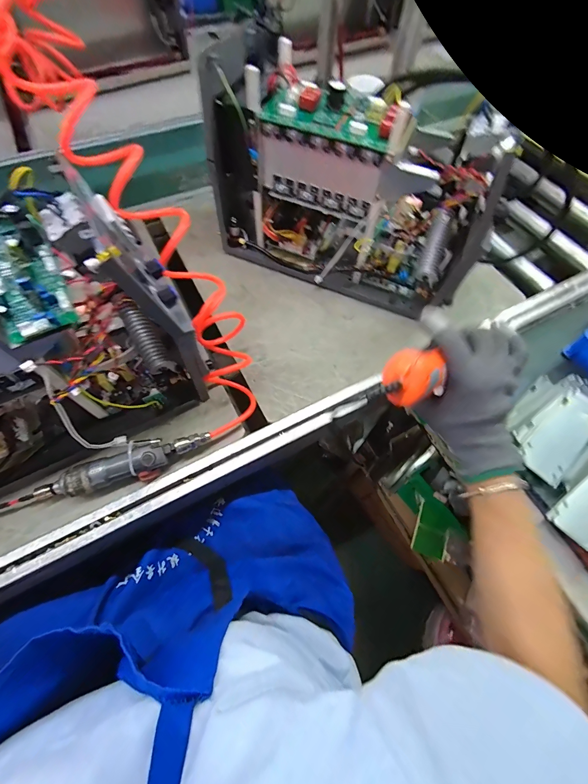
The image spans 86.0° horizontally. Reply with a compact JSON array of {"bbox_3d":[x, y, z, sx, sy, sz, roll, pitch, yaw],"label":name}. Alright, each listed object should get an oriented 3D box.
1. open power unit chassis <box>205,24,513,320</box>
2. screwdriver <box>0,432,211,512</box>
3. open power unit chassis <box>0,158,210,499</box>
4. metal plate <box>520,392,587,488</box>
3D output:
[{"bbox_3d":[0.094,-0.347,0.567,0.469,0.280,0.185,23,65,9],"label":"open power unit chassis"},{"bbox_3d":[-0.281,0.117,0.456,0.313,0.043,0.048,-14,65,-9],"label":"screwdriver"},{"bbox_3d":[-0.384,-0.028,0.385,0.476,0.292,0.207,-28,68,-15],"label":"open power unit chassis"},{"bbox_3d":[0.402,0.062,0.471,0.178,0.014,0.062,-38,71,-18],"label":"metal plate"}]

